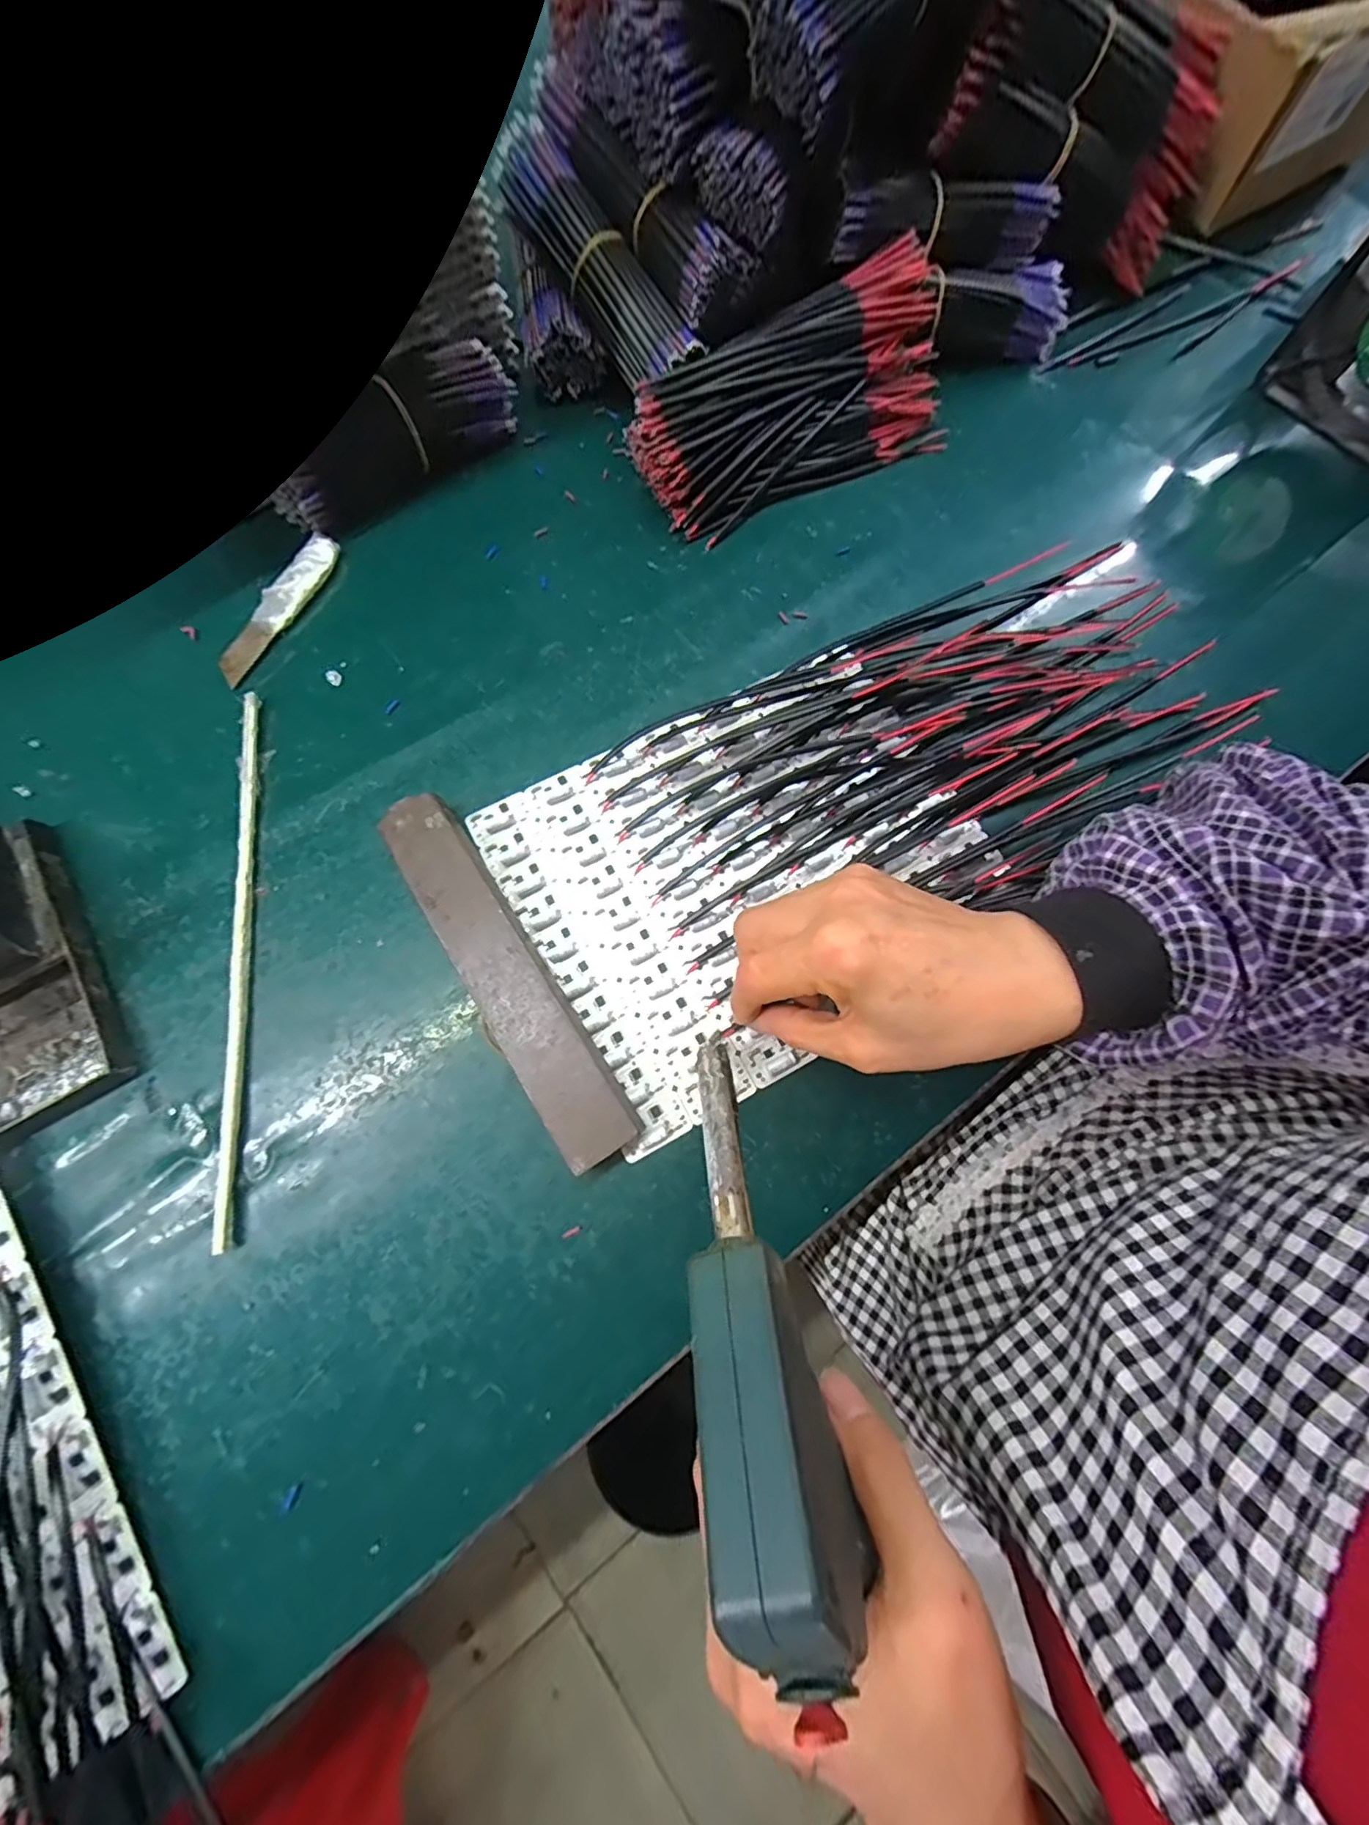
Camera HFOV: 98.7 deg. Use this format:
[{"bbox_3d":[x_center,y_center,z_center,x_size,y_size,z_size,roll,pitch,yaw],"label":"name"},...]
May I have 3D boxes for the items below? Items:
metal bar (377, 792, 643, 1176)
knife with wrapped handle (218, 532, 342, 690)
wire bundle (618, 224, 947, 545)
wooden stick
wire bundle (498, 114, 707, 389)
[{"bbox_3d":[-0.089,0.028,0.288,0.038,0.021,0.198,-33,78,-9],"label":"metal bar"},{"bbox_3d":[-0.242,-0.182,0.349,0.021,0.010,0.104,29,77,7],"label":"knife with wrapped handle"},{"bbox_3d":[0.071,-0.322,0.369,0.210,0.055,0.096,-28,78,-8],"label":"wire bundle"},{"bbox_3d":[-0.224,0.016,0.296,0.009,0.009,0.276,-7,76,-2],"label":"wooden stick"},{"bbox_3d":[-0.055,-0.392,0.358,0.037,0.029,0.149,-43,99,-10],"label":"wire bundle"}]

